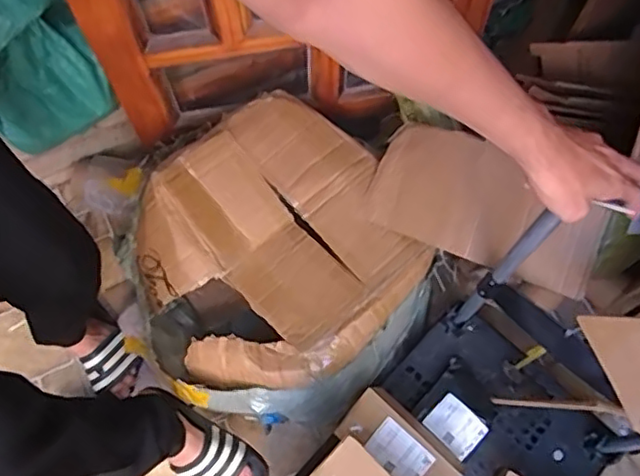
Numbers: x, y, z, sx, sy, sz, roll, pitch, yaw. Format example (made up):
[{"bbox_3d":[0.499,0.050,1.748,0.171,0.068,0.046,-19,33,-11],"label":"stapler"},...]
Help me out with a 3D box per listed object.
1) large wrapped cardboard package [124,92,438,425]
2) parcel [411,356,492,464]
[{"bbox_3d":[-0.086,0.072,1.216,0.525,0.285,0.515,-42,74,-15],"label":"large wrapped cardboard package"},{"bbox_3d":[0.254,0.313,1.144,0.131,0.054,0.146,41,74,15],"label":"parcel"}]

